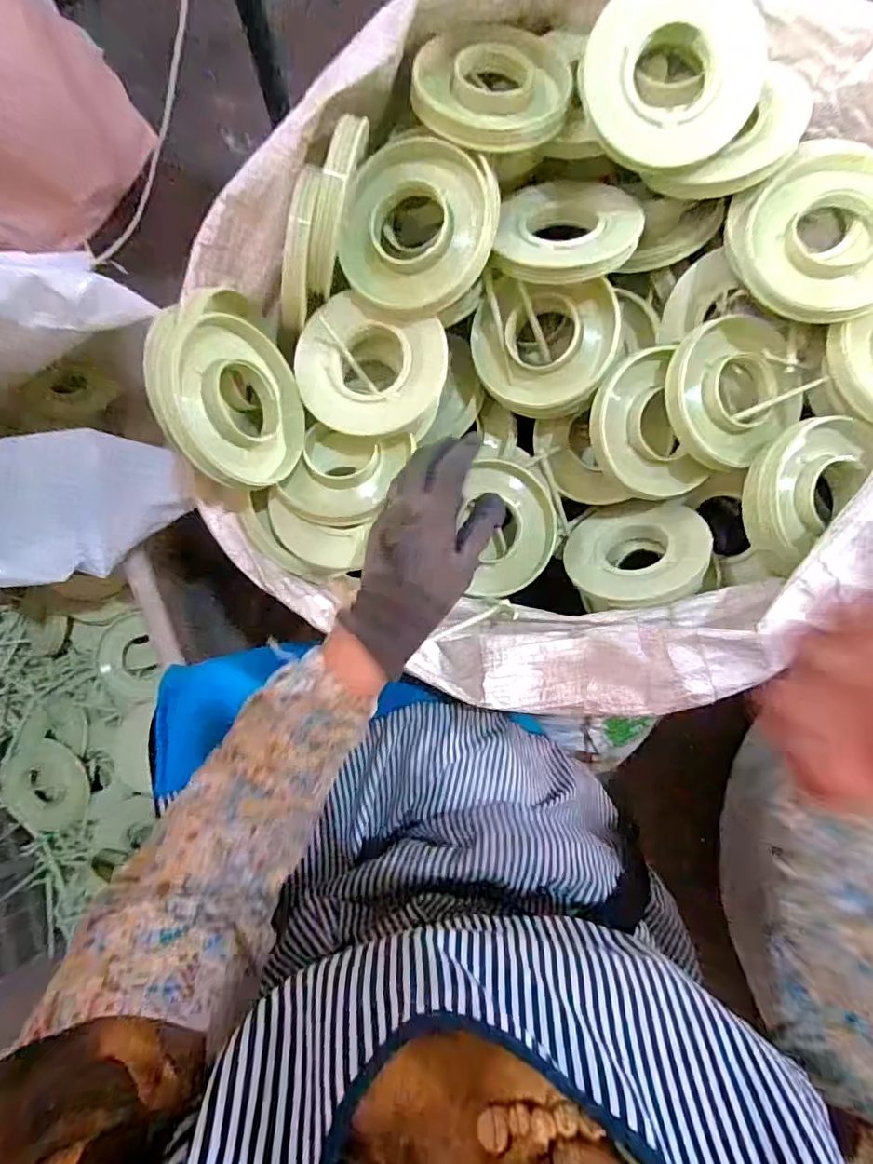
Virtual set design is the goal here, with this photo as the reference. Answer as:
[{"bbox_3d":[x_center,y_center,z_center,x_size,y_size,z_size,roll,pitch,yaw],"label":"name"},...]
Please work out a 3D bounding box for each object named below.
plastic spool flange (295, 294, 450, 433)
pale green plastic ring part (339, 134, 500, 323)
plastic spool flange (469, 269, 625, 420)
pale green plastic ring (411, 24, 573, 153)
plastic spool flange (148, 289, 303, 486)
[{"bbox_3d":[-0.059,-0.183,0.483,0.126,0.035,0.109,21,95,3],"label":"plastic spool flange"},{"bbox_3d":[-0.017,-0.288,0.452,0.126,0.019,0.130,8,100,11],"label":"pale green plastic ring part"},{"bbox_3d":[0.100,-0.218,0.520,0.129,0.040,0.115,11,112,14],"label":"plastic spool flange"},{"bbox_3d":[0.046,-0.407,0.455,0.125,0.025,0.134,0,78,-1],"label":"pale green plastic ring"},{"bbox_3d":[-0.168,-0.147,0.434,0.041,0.124,0.148,-4,112,34],"label":"plastic spool flange"}]

